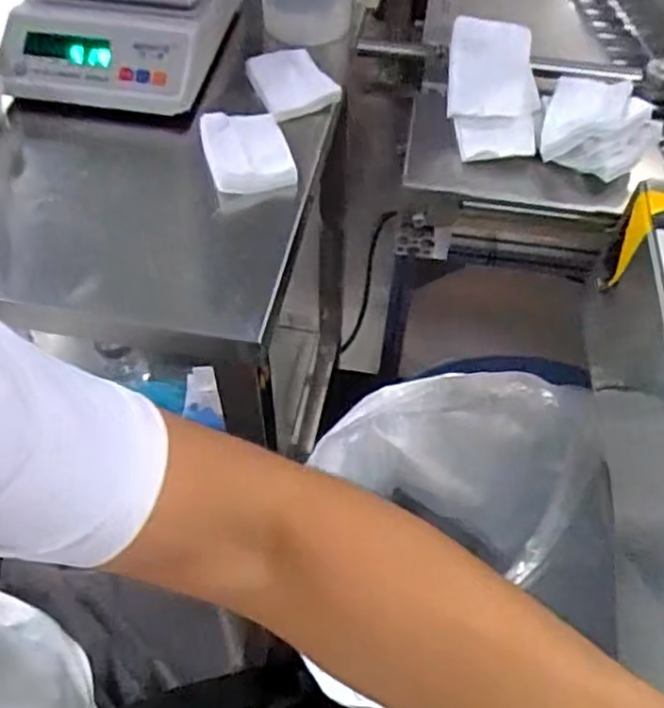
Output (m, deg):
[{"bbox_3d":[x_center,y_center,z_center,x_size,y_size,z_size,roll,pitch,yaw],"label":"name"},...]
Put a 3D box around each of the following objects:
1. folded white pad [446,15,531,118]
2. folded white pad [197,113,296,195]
[{"bbox_3d":[0.152,-0.273,0.664,0.081,0.012,0.090,-1,97,-10],"label":"folded white pad"},{"bbox_3d":[-0.075,-0.178,0.619,0.071,0.025,0.095,-12,56,-10],"label":"folded white pad"}]

